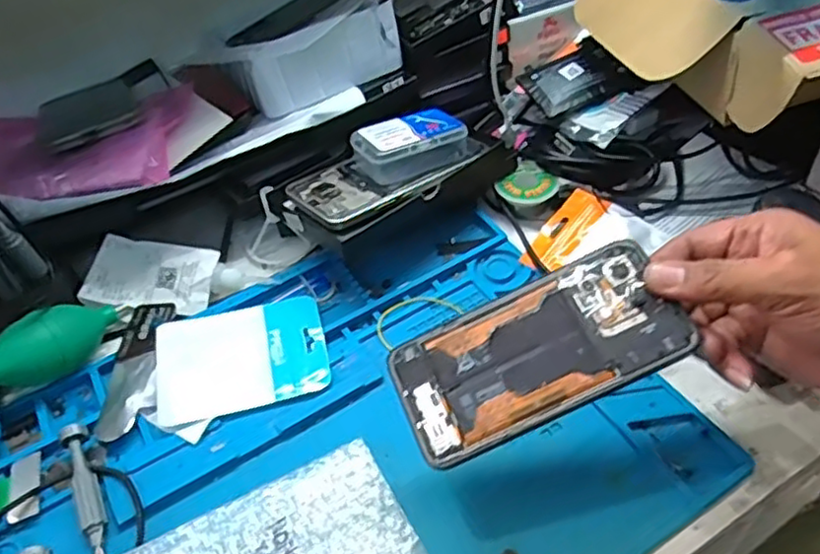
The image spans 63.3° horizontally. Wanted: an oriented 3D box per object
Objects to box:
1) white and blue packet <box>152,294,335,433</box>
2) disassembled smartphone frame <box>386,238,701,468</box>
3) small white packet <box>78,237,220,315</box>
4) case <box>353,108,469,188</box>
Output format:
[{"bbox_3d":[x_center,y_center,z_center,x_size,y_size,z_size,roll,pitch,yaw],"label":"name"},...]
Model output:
[{"bbox_3d":[-0.122,0.058,0.481,0.120,0.009,0.088,-14,47,-6],"label":"white and blue packet"},{"bbox_3d":[0.069,0.041,0.373,0.156,0.005,0.077,-26,60,2],"label":"disassembled smartphone frame"},{"bbox_3d":[-0.206,-0.001,0.531,0.095,0.012,0.056,7,75,0],"label":"small white packet"},{"bbox_3d":[-0.002,-0.106,0.539,0.089,0.037,0.056,-30,51,-20],"label":"case"}]

